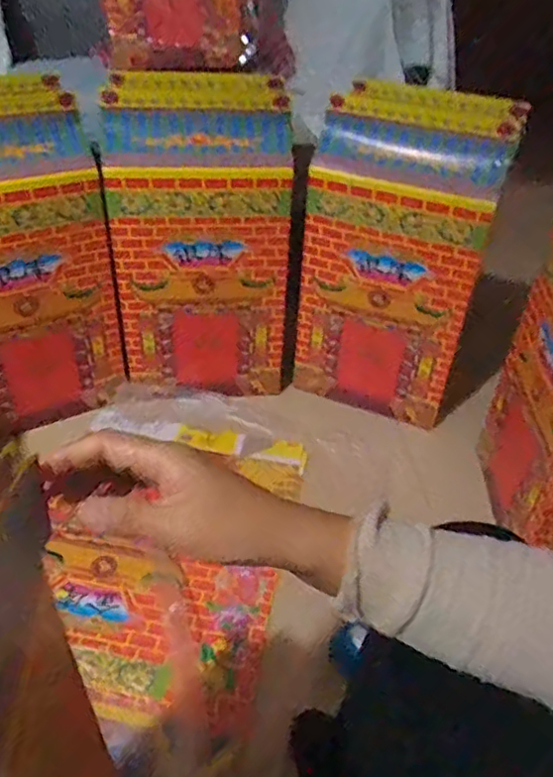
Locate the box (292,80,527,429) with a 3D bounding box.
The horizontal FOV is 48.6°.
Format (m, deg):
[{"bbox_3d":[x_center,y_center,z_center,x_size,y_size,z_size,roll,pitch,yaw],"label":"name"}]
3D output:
[{"bbox_3d":[0.238,-0.242,1.196,0.336,0.589,0.215,23,43,22],"label":"box"}]

